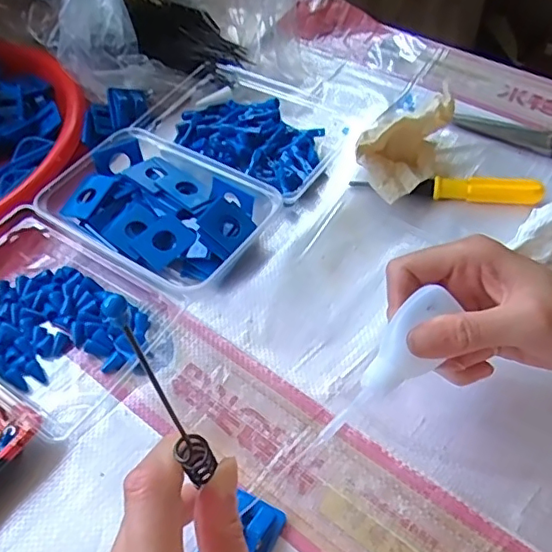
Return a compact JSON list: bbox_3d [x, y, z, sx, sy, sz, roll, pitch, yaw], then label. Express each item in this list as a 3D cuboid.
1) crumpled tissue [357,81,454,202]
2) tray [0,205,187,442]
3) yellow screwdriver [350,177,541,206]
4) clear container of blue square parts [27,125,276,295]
[{"bbox_3d":[0.098,-0.104,0.449,0.060,0.057,0.098,19,56,18],"label":"crumpled tissue"},{"bbox_3d":[-0.169,0.020,0.393,0.169,0.031,0.119,25,58,22],"label":"tray"},{"bbox_3d":[0.133,-0.068,0.442,0.141,0.019,0.015,3,52,7],"label":"yellow screwdriver"},{"bbox_3d":[-0.091,-0.049,0.433,0.153,0.035,0.113,32,60,26],"label":"clear container of blue square parts"}]

